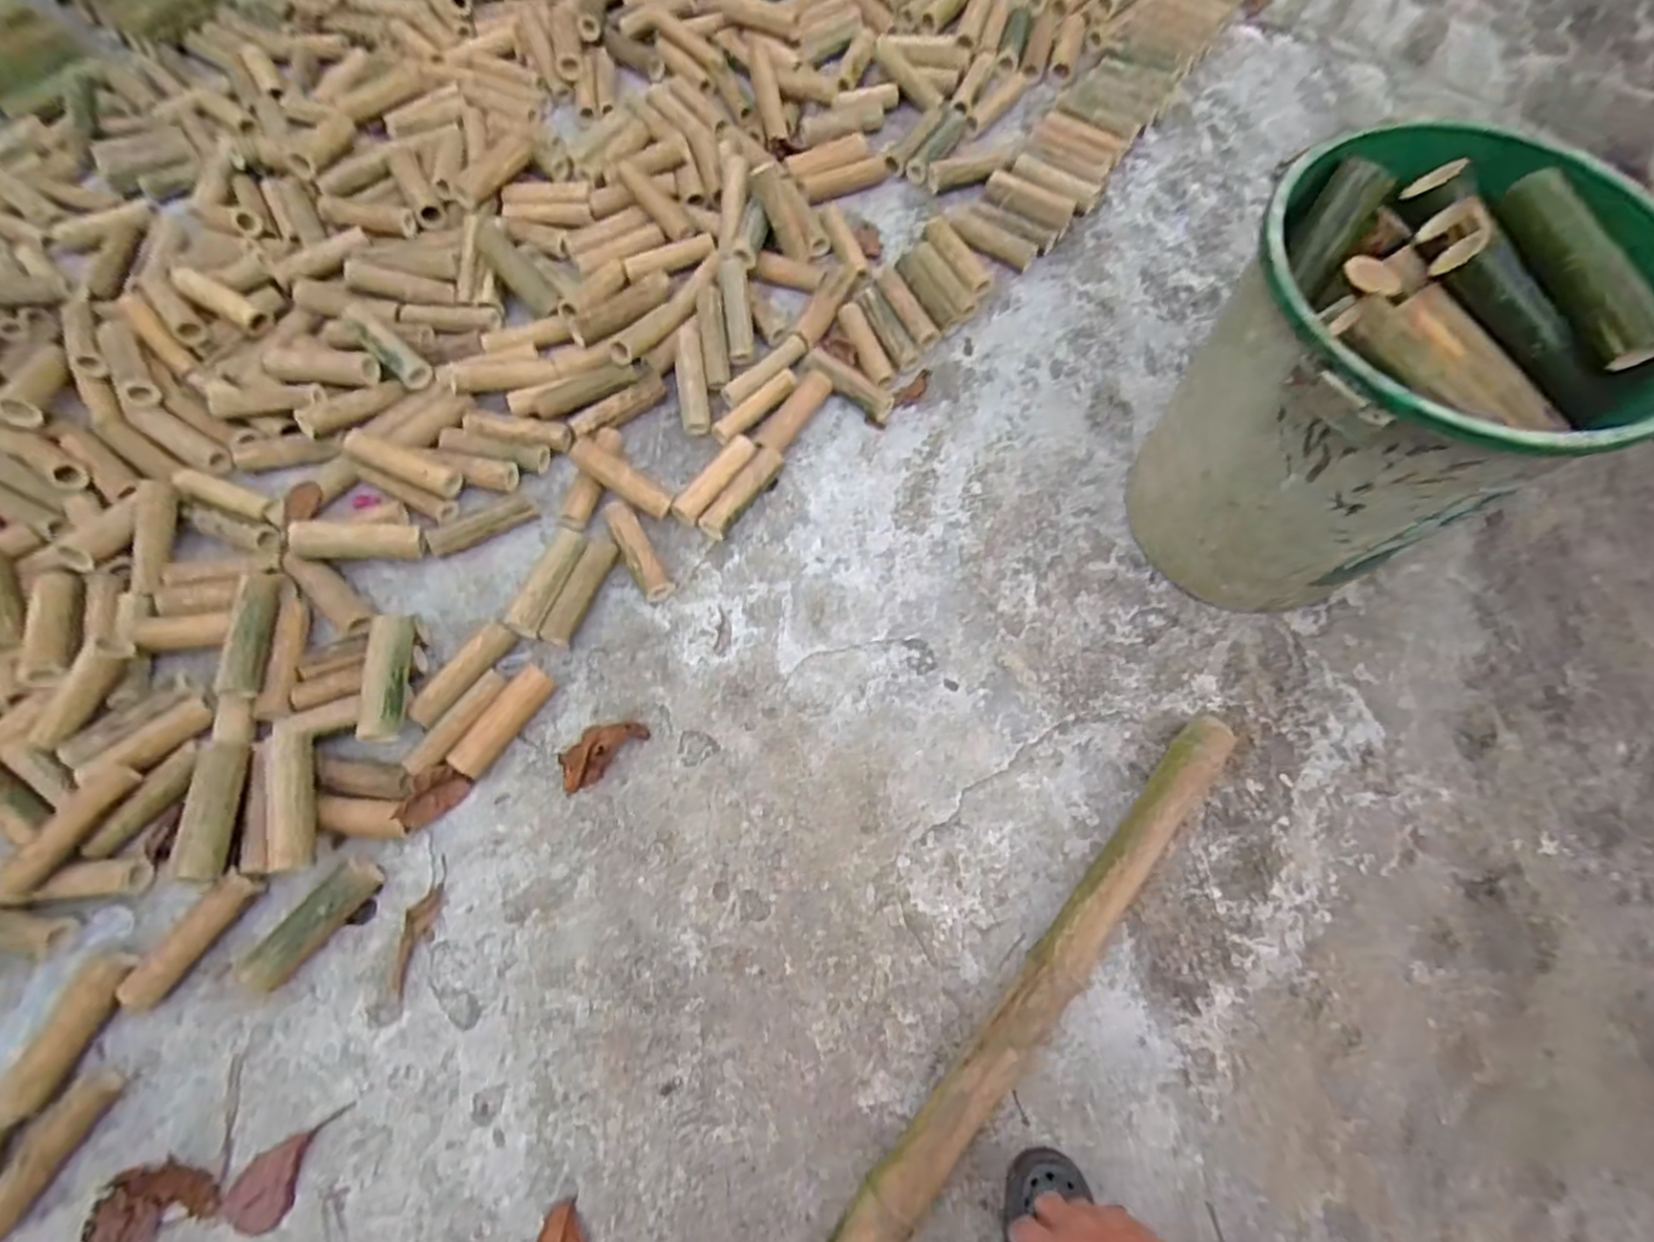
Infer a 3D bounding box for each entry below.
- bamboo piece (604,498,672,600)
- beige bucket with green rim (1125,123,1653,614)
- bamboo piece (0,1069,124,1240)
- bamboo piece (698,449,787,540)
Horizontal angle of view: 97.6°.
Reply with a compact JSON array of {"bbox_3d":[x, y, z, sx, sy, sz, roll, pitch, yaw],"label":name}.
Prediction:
[{"bbox_3d":[-0.318,-0.118,1.207,0.053,0.052,0.183,-28,71,-10],"label":"bamboo piece"},{"bbox_3d":[0.680,-0.270,0.976,0.406,0.491,0.398,0,66,1],"label":"beige bucket with green rim"},{"bbox_3d":[-0.962,0.654,0.886,0.052,0.050,0.195,29,71,11],"label":"bamboo piece"},{"bbox_3d":[-0.150,-0.222,1.263,0.053,0.036,0.190,35,73,13],"label":"bamboo piece"}]

